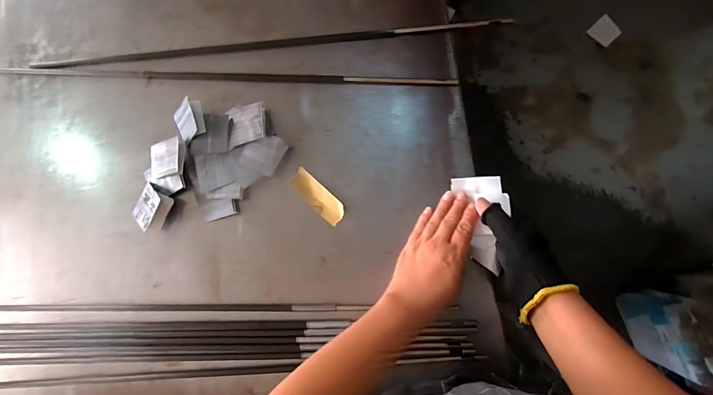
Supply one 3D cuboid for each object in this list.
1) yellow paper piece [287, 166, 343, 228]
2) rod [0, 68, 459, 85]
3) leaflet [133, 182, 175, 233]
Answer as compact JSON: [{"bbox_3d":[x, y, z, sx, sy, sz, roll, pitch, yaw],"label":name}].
[{"bbox_3d":[-0.053,-0.001,0.452,0.086,0.010,0.031,42,90,9],"label":"yellow paper piece"},{"bbox_3d":[-0.213,-0.181,0.494,0.694,0.013,0.016,4,84,7],"label":"rod"},{"bbox_3d":[-0.297,0.015,0.474,0.050,0.021,0.056,28,88,9],"label":"leaflet"}]

